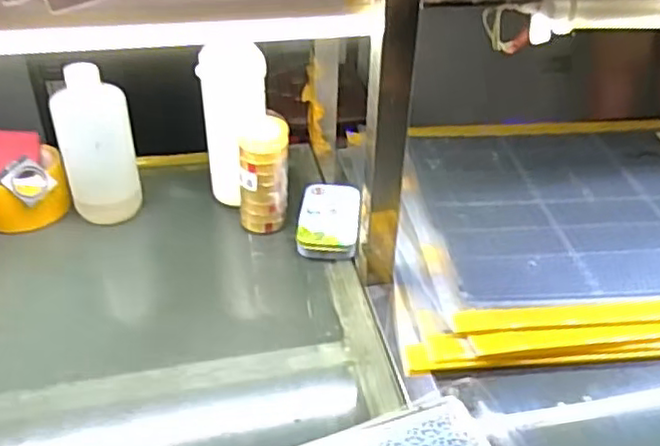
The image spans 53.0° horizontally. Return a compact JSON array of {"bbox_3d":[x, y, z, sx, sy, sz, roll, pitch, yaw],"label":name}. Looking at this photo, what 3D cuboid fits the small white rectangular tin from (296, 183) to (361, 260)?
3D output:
[{"bbox_3d":[0.000,-0.004,0.720,0.063,0.024,0.108,4,37,2],"label":"small white rectangular tin"}]

